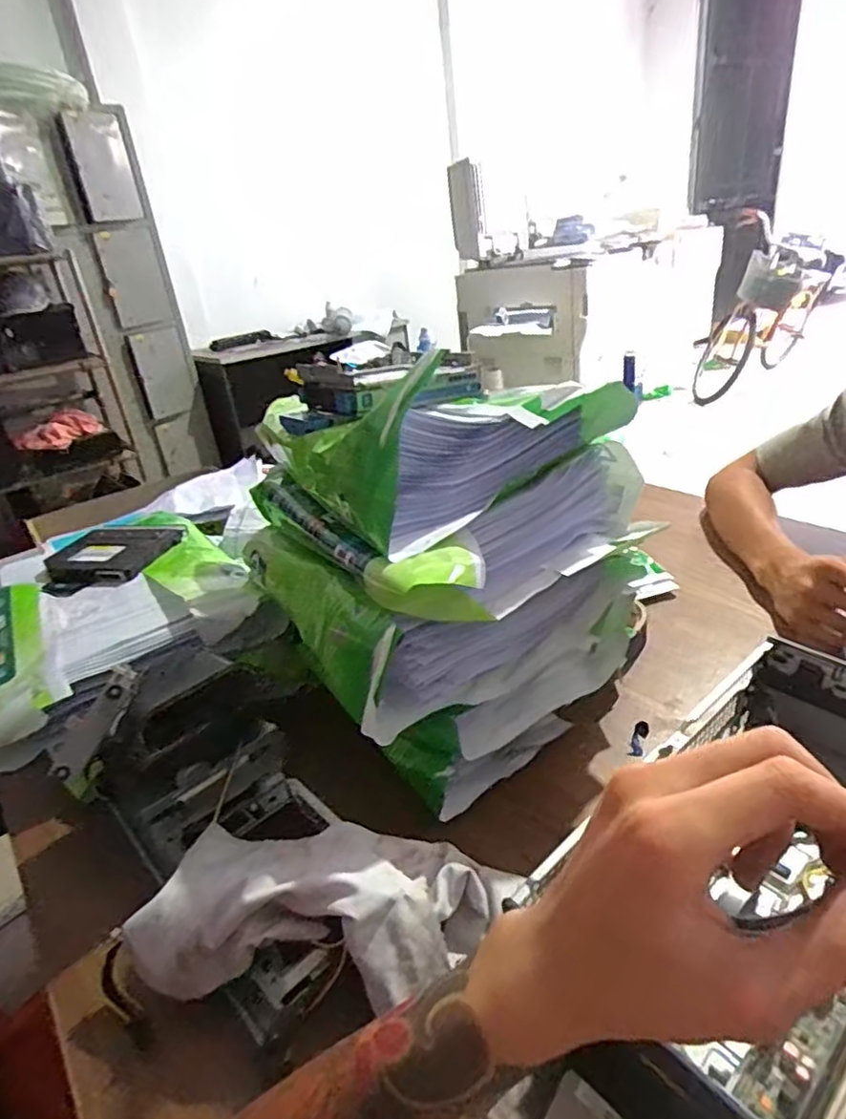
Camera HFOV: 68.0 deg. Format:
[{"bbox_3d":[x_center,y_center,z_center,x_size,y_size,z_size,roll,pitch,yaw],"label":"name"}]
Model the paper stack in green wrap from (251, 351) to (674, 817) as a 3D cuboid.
[{"bbox_3d":[0.028,-0.008,0.575,0.303,0.289,0.242,-20,30,-24],"label":"paper stack in green wrap"}]

